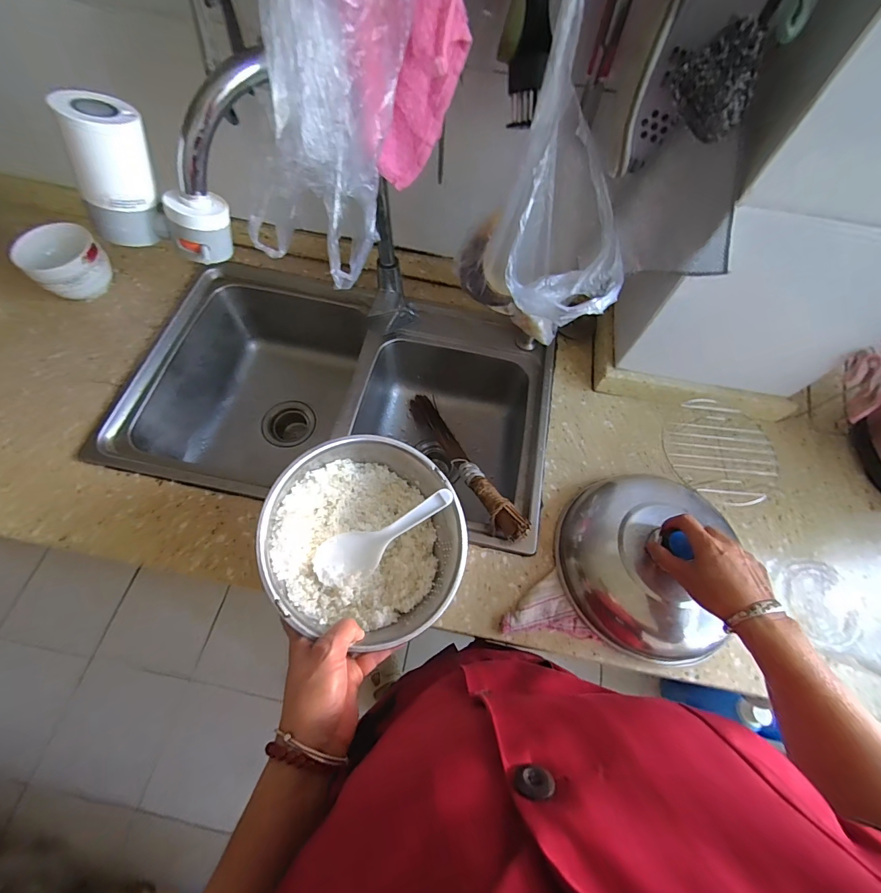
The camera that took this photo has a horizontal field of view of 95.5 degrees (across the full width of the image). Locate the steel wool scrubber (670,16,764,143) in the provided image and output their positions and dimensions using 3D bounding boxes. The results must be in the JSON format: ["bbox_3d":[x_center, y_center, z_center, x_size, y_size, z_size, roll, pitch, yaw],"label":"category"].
[{"bbox_3d":[0.240,-0.316,0.351,0.068,0.076,0.028,23,66,7],"label":"steel wool scrubber"}]

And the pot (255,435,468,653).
[{"bbox_3d":[-0.081,0.099,0.444,0.205,0.121,0.205,3,77,-13],"label":"pot"}]

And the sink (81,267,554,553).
[{"bbox_3d":[-0.159,-0.071,0.770,0.680,0.224,0.453,12,65,2],"label":"sink"}]

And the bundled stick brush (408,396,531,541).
[{"bbox_3d":[0.033,0.014,0.700,0.043,0.035,0.408,-20,38,-13],"label":"bundled stick brush"}]

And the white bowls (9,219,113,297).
[{"bbox_3d":[-0.651,-0.316,0.706,0.107,0.106,0.113,41,69,15],"label":"white bowls"}]

